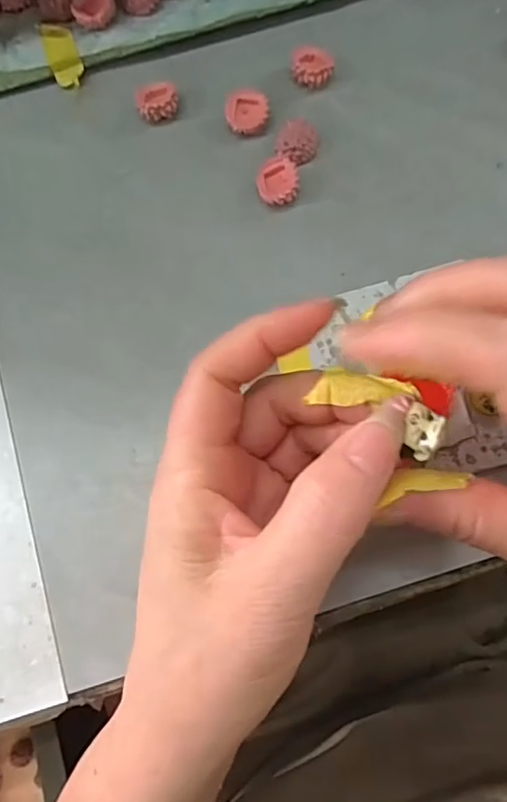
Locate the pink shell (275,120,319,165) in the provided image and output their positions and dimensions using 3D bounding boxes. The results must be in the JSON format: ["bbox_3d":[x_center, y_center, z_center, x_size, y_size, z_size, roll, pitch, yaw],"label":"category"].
[{"bbox_3d":[0.020,-0.119,0.256,0.019,0.007,0.019,-1,78,4],"label":"pink shell"}]

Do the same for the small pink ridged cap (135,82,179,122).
[{"bbox_3d":[-0.046,-0.143,0.264,0.019,0.012,0.014,-12,77,1],"label":"small pink ridged cap"}]

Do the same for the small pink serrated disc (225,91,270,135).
[{"bbox_3d":[-0.003,-0.135,0.261,0.020,0.010,0.018,-7,77,2],"label":"small pink serrated disc"}]

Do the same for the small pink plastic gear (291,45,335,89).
[{"bbox_3d":[0.028,-0.159,0.262,0.019,0.010,0.021,-9,77,2],"label":"small pink plastic gear"}]

